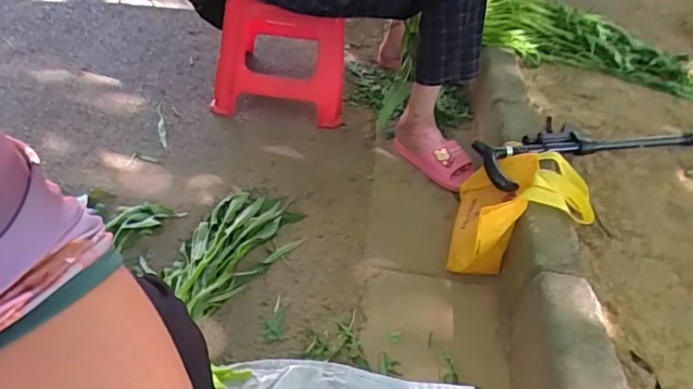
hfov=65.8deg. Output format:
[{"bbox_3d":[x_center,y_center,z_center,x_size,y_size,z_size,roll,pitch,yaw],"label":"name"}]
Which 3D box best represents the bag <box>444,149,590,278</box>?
[{"bbox_3d":[0.314,0.036,0.961,0.218,0.159,0.238,19,42,11],"label":"bag"}]

